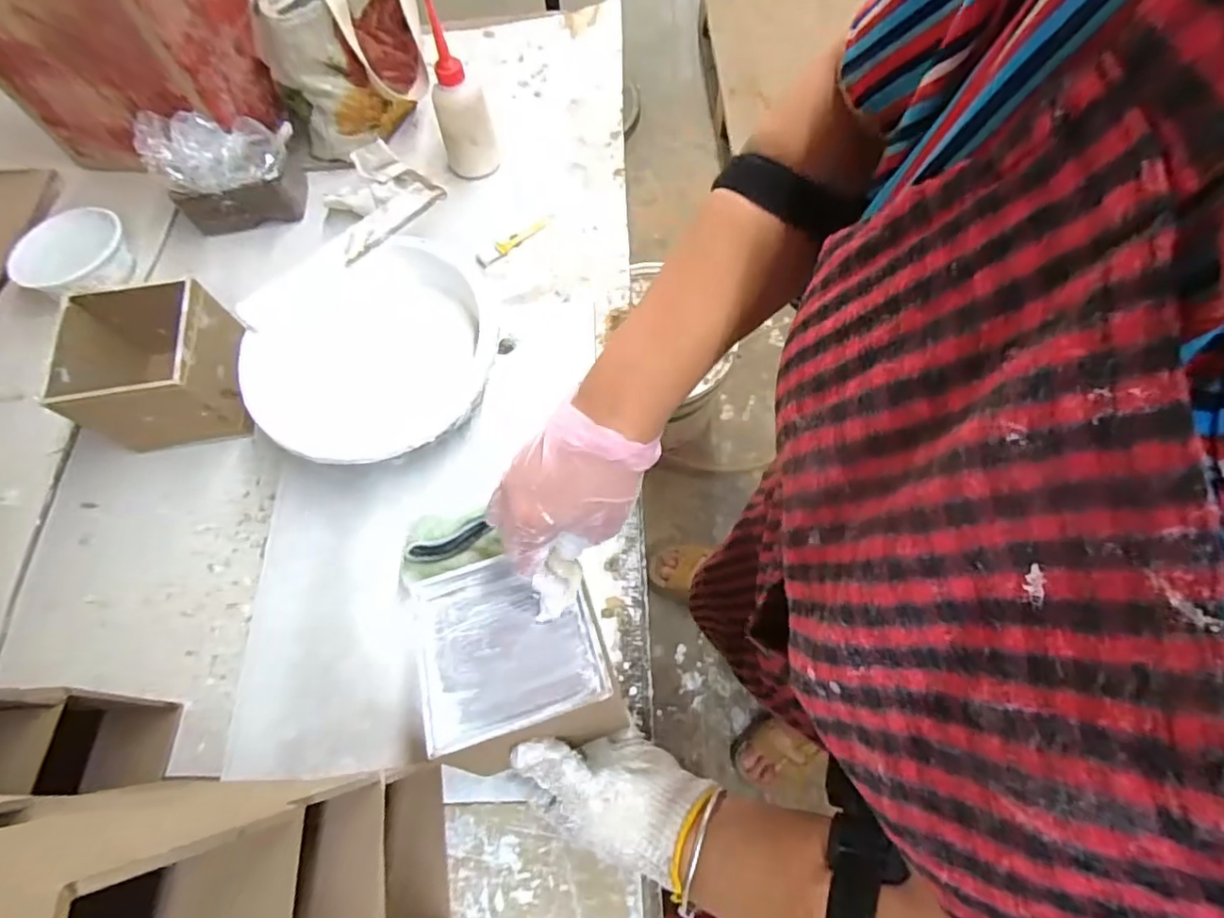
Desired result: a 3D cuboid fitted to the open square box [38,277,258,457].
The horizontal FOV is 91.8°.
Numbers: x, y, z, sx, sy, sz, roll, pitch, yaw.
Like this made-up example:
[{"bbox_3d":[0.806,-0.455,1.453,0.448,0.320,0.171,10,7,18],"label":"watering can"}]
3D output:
[{"bbox_3d":[-0.416,-0.083,0.551,0.126,0.105,0.121,-4,67,1],"label":"open square box"}]

